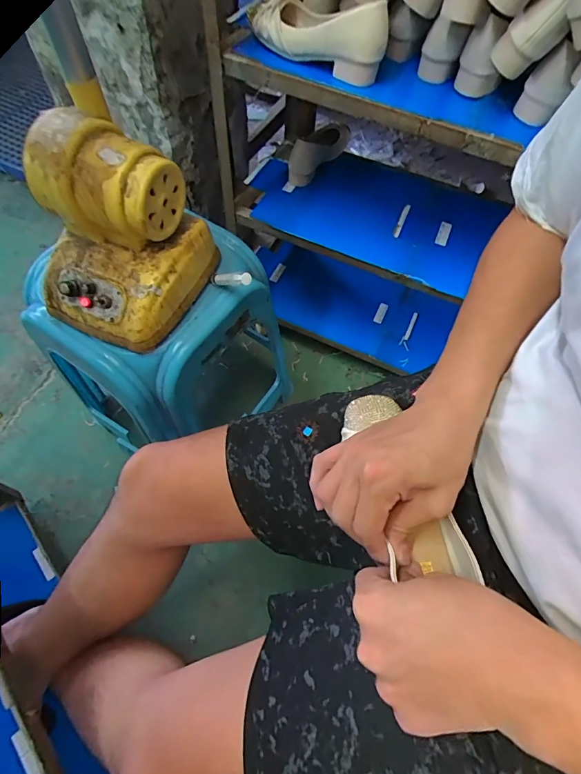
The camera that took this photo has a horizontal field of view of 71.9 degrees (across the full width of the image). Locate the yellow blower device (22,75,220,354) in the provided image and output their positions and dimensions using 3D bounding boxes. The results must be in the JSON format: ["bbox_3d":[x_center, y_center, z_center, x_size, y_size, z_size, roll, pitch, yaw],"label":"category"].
[{"bbox_3d":[-0.225,-0.197,0.509,0.170,0.206,0.189,22,63,8],"label":"yellow blower device"}]

